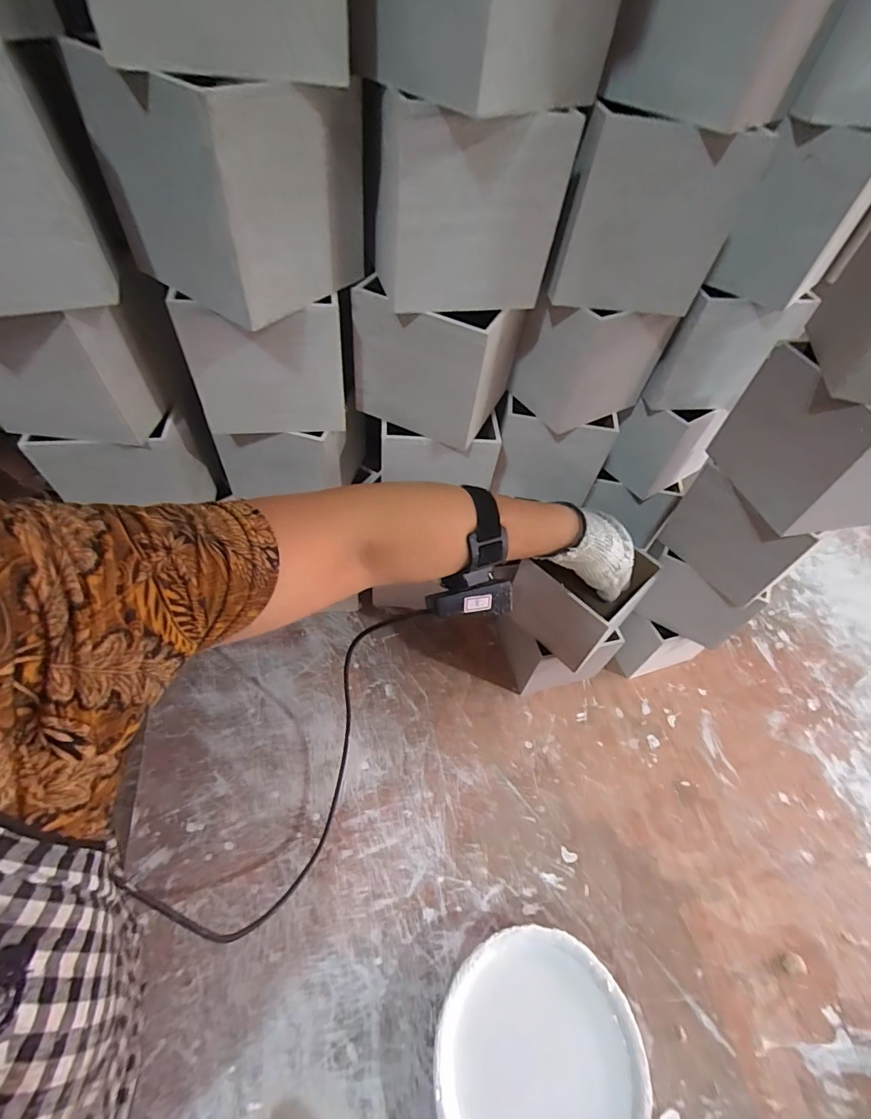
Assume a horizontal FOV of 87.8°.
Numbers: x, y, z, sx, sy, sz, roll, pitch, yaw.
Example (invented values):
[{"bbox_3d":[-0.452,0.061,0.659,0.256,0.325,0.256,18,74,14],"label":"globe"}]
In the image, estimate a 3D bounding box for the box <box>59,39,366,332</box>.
[{"bbox_3d":[-0.119,-0.233,0.285,0.129,0.105,0.108,33,58,18],"label":"box"}]

